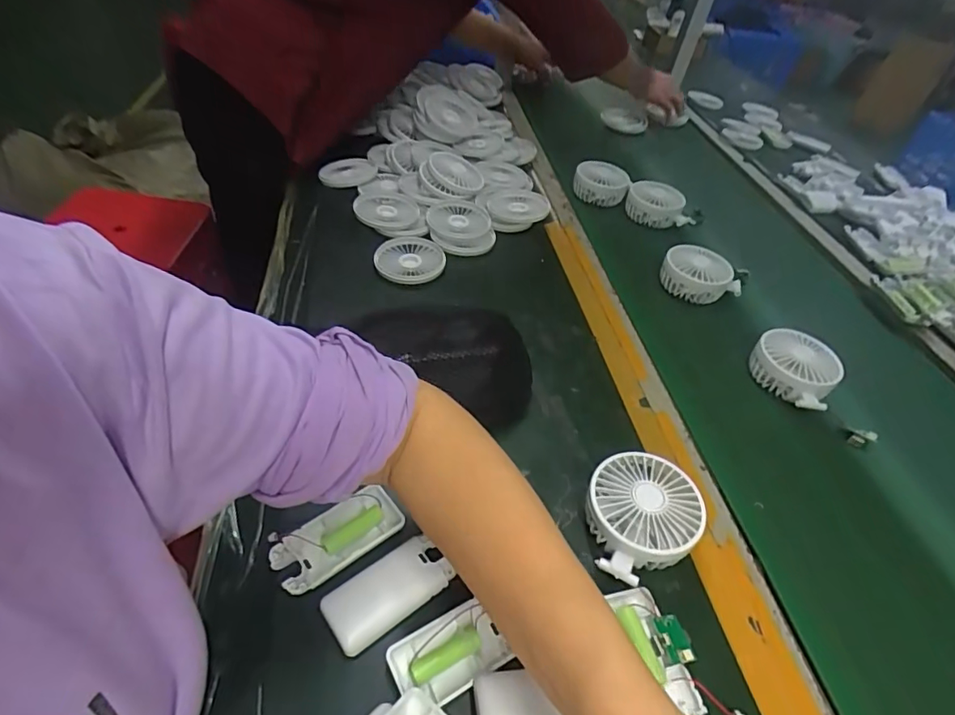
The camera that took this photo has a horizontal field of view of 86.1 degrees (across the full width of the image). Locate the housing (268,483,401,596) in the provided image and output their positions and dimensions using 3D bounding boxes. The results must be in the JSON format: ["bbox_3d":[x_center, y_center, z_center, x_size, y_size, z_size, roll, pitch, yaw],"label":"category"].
[{"bbox_3d":[-0.107,0.141,0.396,0.095,0.026,0.049,-22,53,-29],"label":"housing"}]

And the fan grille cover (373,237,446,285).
[{"bbox_3d":[-0.086,-0.125,0.658,0.087,0.021,0.087,3,45,-8],"label":"fan grille cover"}]

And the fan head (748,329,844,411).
[{"bbox_3d":[0.368,0.012,0.586,0.078,0.043,0.092,-19,52,-27],"label":"fan head"}]

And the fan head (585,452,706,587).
[{"bbox_3d":[0.128,0.129,0.419,0.100,0.047,0.090,-18,51,-21],"label":"fan head"}]

